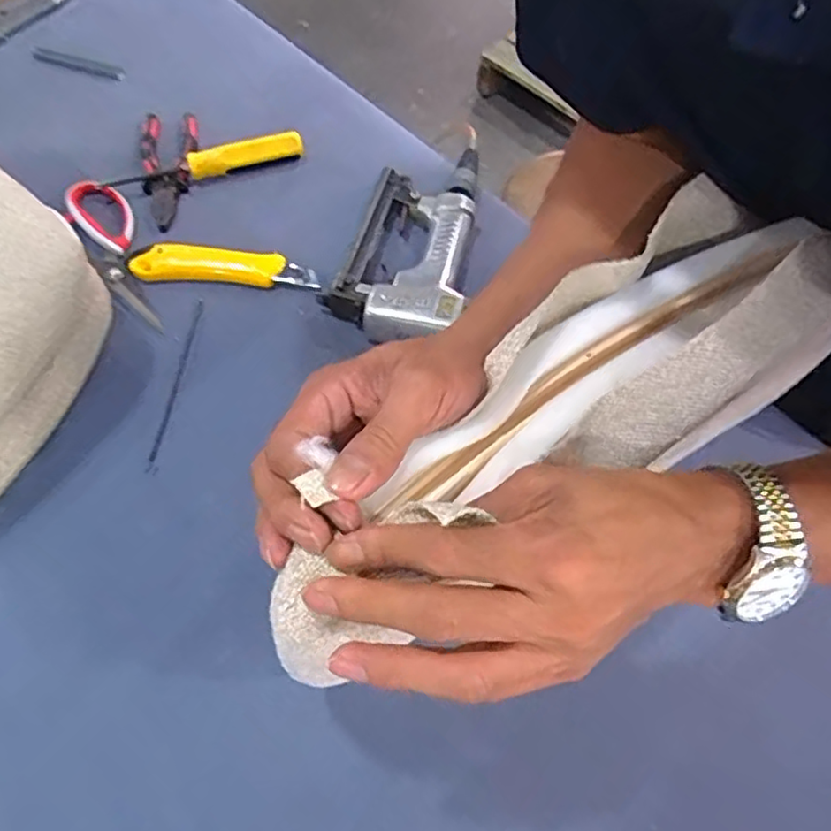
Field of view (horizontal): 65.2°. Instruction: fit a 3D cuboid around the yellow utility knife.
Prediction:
[{"bbox_3d":[-0.170,-0.135,0.585,0.164,0.016,0.036,5,61,0],"label":"yellow utility knife"}]

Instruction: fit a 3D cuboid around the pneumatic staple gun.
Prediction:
[{"bbox_3d":[-0.008,-0.174,0.603,0.130,0.040,0.243,7,61,1],"label":"pneumatic staple gun"}]

